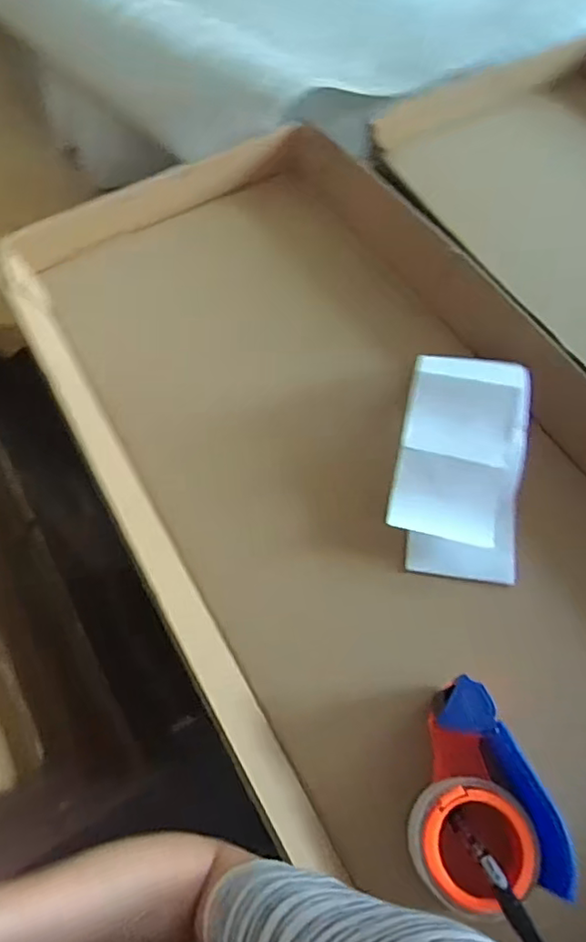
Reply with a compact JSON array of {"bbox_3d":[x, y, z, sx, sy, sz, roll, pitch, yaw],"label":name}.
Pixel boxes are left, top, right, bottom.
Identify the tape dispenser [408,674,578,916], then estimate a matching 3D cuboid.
[{"bbox_3d":[0.130,0.243,0.446,0.097,0.076,0.149,-16,66,-5],"label":"tape dispenser"}]

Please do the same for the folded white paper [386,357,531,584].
[{"bbox_3d":[0.163,-0.009,0.570,0.120,0.057,0.211,7,66,5],"label":"folded white paper"}]

